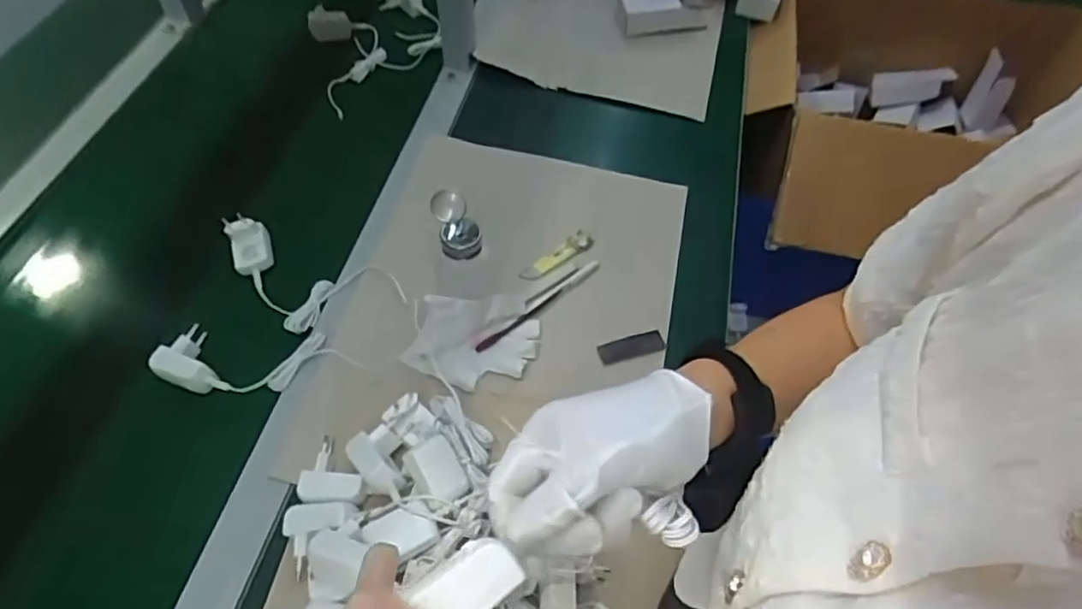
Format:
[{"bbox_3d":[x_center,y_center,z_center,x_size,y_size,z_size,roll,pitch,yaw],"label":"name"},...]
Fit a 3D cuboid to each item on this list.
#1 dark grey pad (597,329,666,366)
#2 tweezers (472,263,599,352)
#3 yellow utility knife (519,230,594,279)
[{"bbox_3d":[0.101,0.048,0.695,0.077,0.004,0.026,-13,60,-12],"label":"dark grey pad"},{"bbox_3d":[0.001,0.000,0.708,0.183,0.009,0.015,-37,68,-23],"label":"tweezers"},{"bbox_3d":[0.018,-0.057,0.755,0.103,0.016,0.025,-33,66,-22],"label":"yellow utility knife"}]

